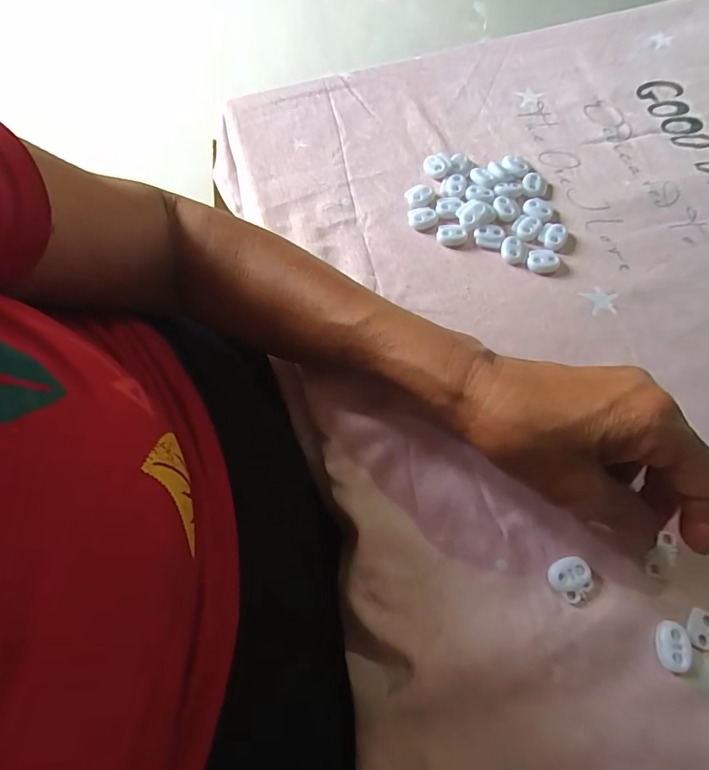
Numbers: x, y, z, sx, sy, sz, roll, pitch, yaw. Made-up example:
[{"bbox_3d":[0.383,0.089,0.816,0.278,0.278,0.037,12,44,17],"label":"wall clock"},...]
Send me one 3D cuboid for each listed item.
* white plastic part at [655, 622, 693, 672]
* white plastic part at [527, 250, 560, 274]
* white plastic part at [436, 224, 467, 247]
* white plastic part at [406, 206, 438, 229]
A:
[{"bbox_3d":[0.159,0.130,0.224,0.015,0.004,0.022,4,66,3],"label":"white plastic part"},{"bbox_3d":[0.134,-0.088,0.318,0.023,0.007,0.016,2,66,2],"label":"white plastic part"},{"bbox_3d":[0.071,-0.110,0.328,0.021,0.005,0.015,-1,66,1],"label":"white plastic part"},{"bbox_3d":[0.051,-0.125,0.334,0.022,0.005,0.017,-6,66,-1],"label":"white plastic part"}]

